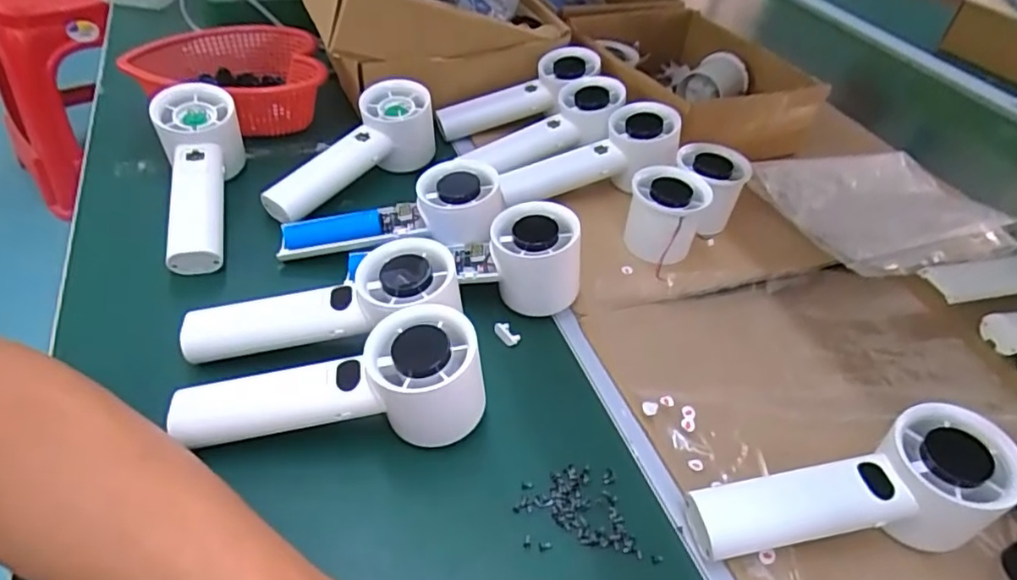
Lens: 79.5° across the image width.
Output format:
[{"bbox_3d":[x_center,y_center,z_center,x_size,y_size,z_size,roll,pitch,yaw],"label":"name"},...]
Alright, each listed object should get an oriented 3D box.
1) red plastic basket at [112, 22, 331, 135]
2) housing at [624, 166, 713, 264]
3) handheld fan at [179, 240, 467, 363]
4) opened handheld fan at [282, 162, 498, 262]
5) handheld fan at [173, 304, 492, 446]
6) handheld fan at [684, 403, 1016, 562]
[{"bbox_3d":[-0.248,-0.187,0.550,0.157,0.058,0.137,-9,45,-16],"label":"red plastic basket"},{"bbox_3d":[0.115,-0.056,0.453,0.052,0.052,0.055,16,44,10],"label":"housing"},{"bbox_3d":[-0.107,0.022,0.367,0.159,0.057,0.054,-16,46,-2],"label":"handheld fan"},{"bbox_3d":[-0.083,-0.051,0.434,0.157,0.040,0.052,-11,44,1],"label":"opened handheld fan"},{"bbox_3d":[-0.094,0.049,0.324,0.155,0.064,0.048,0,43,-6],"label":"handheld fan"},{"bbox_3d":[0.172,0.107,0.314,0.161,0.048,0.055,-12,45,0],"label":"handheld fan"}]

